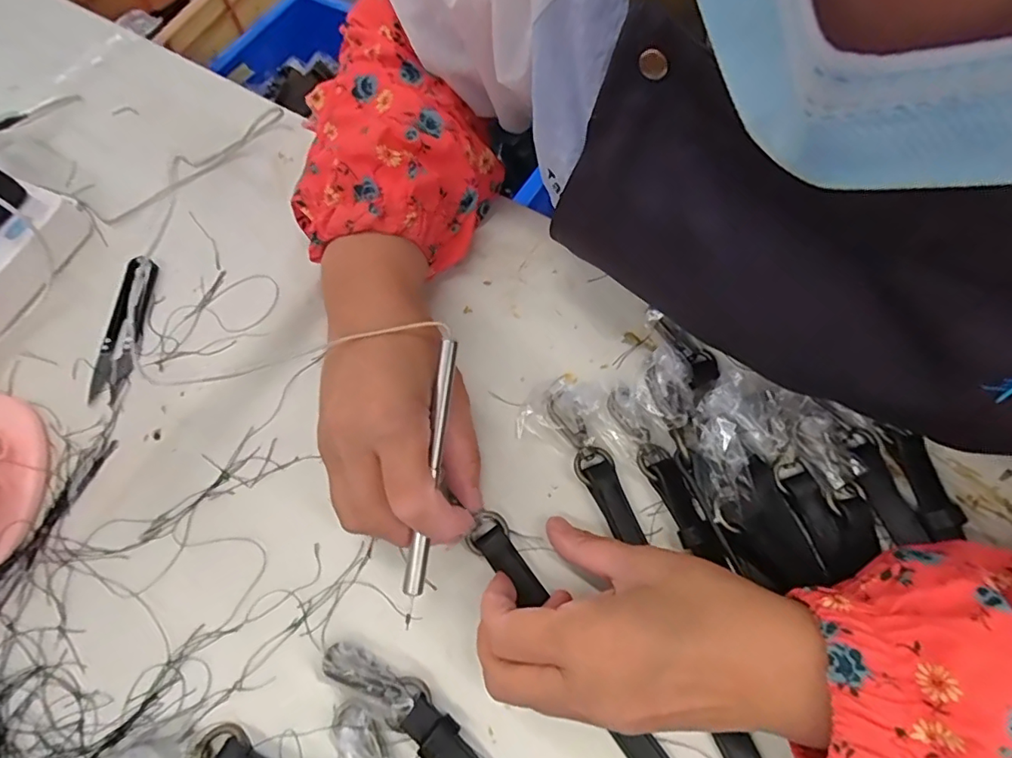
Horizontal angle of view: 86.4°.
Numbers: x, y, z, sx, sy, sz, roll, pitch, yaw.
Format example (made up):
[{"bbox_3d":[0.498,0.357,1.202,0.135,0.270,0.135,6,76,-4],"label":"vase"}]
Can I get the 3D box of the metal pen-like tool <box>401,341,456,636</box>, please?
[{"bbox_3d":[-0.036,0.049,0.261,0.009,0.006,0.134,9,87,6],"label":"metal pen-like tool"}]

